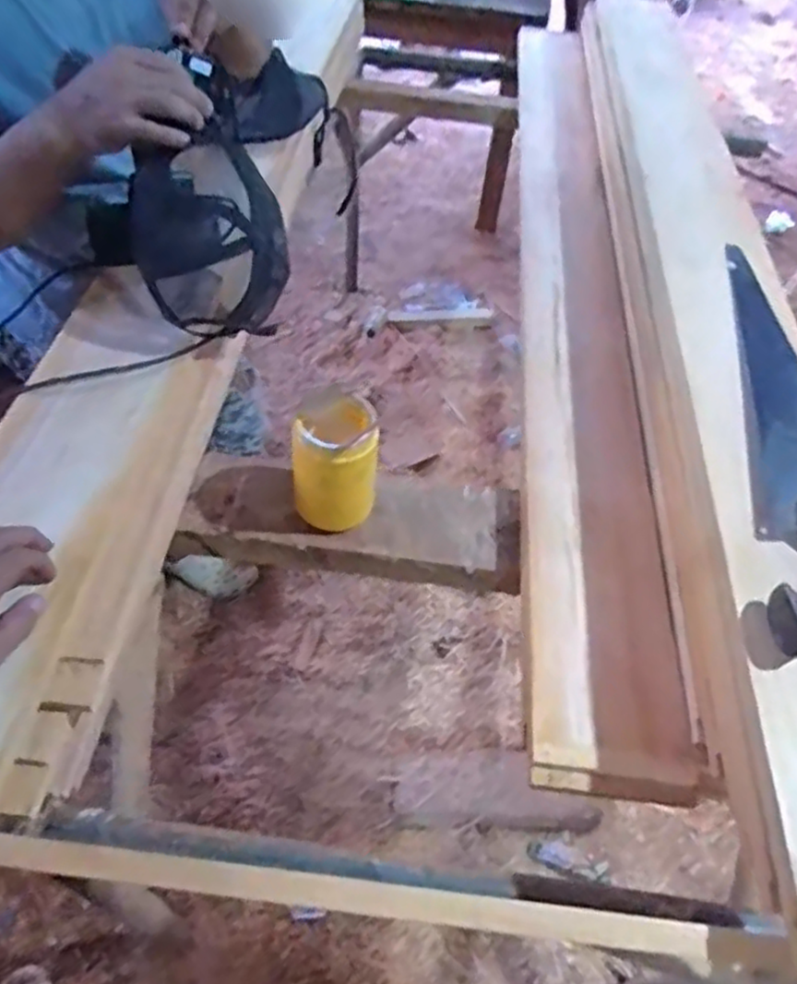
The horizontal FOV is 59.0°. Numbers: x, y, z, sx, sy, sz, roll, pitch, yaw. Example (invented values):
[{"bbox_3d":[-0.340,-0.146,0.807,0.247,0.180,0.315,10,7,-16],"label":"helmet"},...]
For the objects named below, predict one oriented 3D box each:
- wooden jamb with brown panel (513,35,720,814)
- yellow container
[{"bbox_3d":[0.269,-0.363,1.162,0.175,0.067,1.651,6,50,1],"label":"wooden jamb with brown panel"},{"bbox_3d":[-0.071,-0.024,0.787,0.088,0.140,0.080,-6,51,-9],"label":"yellow container"}]

